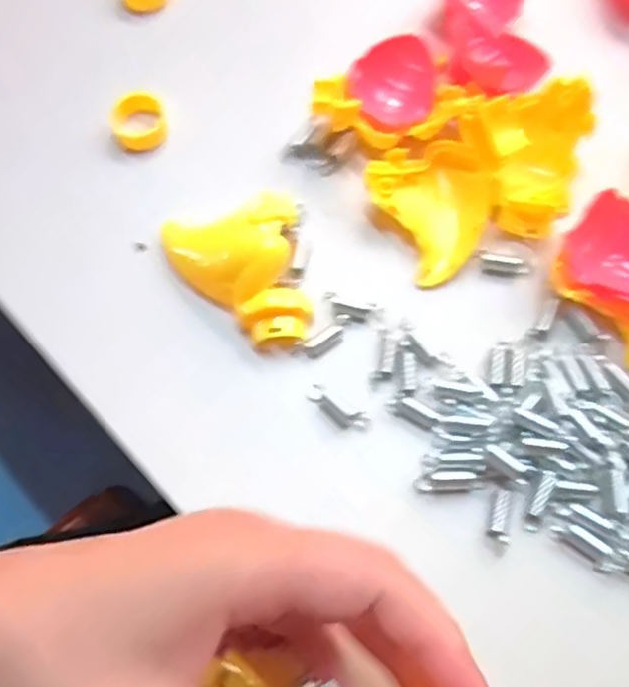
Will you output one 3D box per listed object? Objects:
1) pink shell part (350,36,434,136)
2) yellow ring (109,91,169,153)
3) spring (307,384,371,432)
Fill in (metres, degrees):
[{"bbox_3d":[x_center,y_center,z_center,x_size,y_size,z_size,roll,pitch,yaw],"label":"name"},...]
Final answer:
[{"bbox_3d":[0.036,-0.118,0.311,0.035,0.013,0.044,10,71,6],"label":"pink shell part"},{"bbox_3d":[-0.083,-0.104,0.326,0.025,0.013,0.025,-1,70,2],"label":"yellow ring"},{"bbox_3d":[0.010,0.027,0.280,0.027,0.004,0.009,32,74,12],"label":"spring"}]

